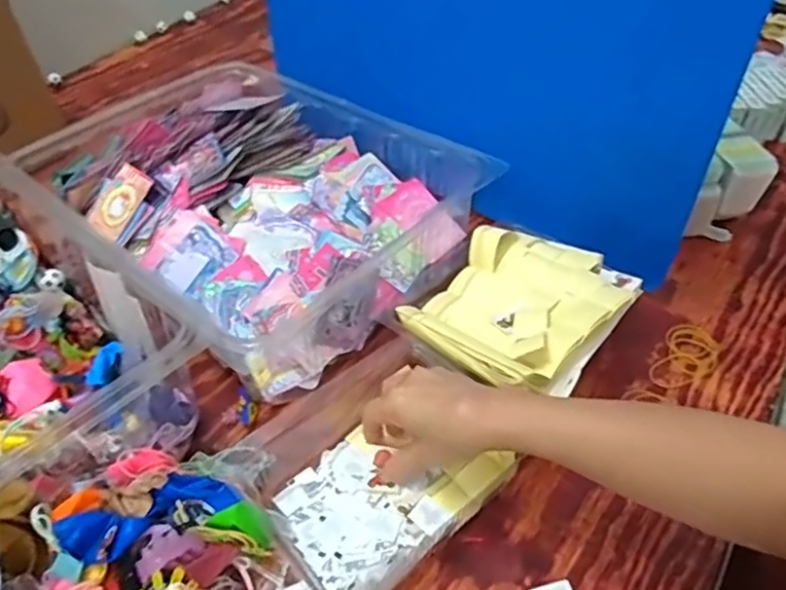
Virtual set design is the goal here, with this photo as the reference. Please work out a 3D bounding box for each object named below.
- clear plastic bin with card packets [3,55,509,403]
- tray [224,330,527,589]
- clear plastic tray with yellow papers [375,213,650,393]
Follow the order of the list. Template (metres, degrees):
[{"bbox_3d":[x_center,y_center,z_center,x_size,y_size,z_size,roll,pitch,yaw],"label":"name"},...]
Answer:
[{"bbox_3d":[-0.156,-0.110,0.707,0.446,0.109,0.340,33,55,30],"label":"clear plastic bin with card packets"},{"bbox_3d":[-0.021,0.132,0.521,0.194,0.053,0.190,-33,51,-27],"label":"tray"},{"bbox_3d":[0.106,0.017,0.602,0.199,0.096,0.200,31,54,29],"label":"clear plastic tray with yellow papers"}]

